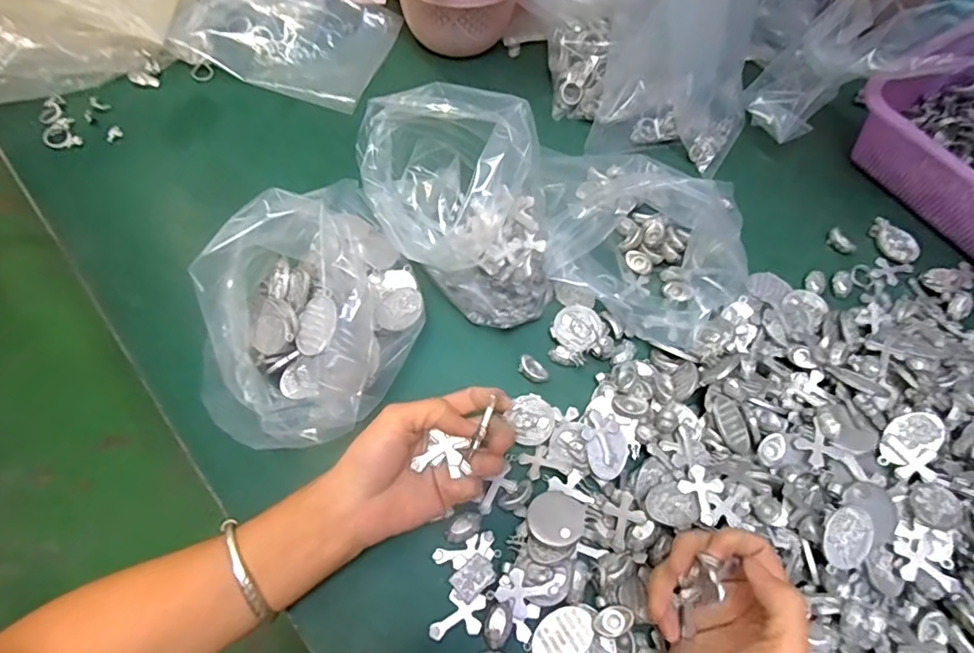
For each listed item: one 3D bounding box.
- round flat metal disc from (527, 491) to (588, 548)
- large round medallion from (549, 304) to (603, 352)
[{"bbox_3d":[0.048,0.131,0.378,0.038,0.007,0.038,0,45,0],"label":"round flat metal disc"},{"bbox_3d":[0.073,0.001,0.444,0.037,0.010,0.037,1,64,-3],"label":"large round medallion"}]

